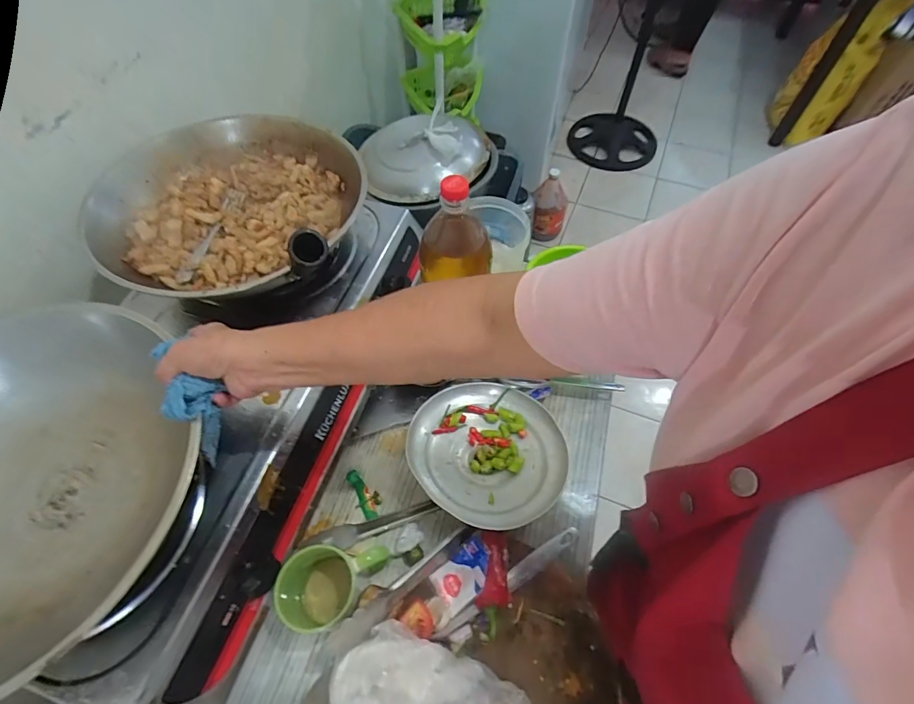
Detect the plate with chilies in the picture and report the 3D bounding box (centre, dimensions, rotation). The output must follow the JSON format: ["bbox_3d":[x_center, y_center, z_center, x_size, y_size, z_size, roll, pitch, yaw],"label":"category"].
[{"bbox_3d":[0.040,0.125,0.589,0.200,0.061,0.207,0,59,0],"label":"plate with chilies"}]

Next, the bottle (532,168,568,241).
[{"bbox_3d":[0.351,-0.565,1.664,0.115,0.248,0.129,3,59,2],"label":"bottle"}]

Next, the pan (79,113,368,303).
[{"bbox_3d":[-0.288,-0.201,0.605,0.345,0.108,0.351,21,62,13],"label":"pan"}]

